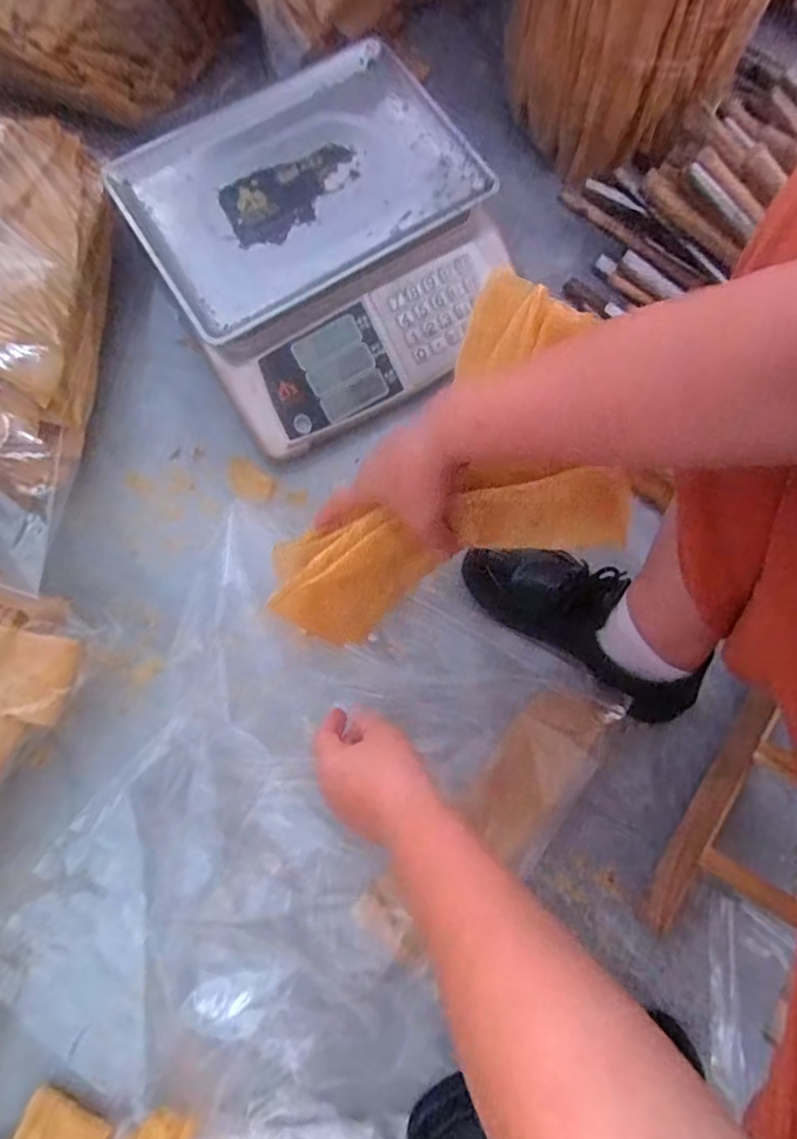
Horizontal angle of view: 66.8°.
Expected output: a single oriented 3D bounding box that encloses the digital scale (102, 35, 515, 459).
[{"bbox_3d":[-0.077,-0.346,0.666,0.347,0.104,0.352,-31,79,-7],"label":"digital scale"}]

